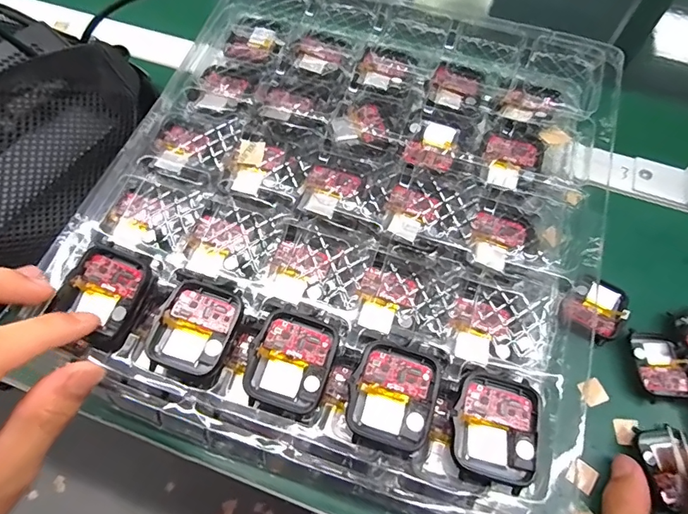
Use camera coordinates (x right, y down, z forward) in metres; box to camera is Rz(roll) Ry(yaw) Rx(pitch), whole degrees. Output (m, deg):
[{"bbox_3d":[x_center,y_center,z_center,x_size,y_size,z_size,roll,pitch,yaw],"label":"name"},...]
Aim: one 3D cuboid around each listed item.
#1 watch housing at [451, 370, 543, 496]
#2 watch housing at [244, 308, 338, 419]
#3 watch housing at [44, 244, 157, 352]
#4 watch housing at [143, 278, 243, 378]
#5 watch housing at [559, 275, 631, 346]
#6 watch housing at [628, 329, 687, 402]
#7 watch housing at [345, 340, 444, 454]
[{"bbox_3d":[0.067,0.076,0.197,0.036,0.008,0.046,15,61,7],"label":"watch housing"},{"bbox_3d":[-0.025,0.050,0.212,0.037,0.016,0.043,17,62,8],"label":"watch housing"},{"bbox_3d":[-0.119,0.019,0.222,0.042,0.011,0.044,24,63,12],"label":"watch housing"},{"bbox_3d":[-0.072,0.034,0.217,0.037,0.007,0.043,17,62,8],"label":"watch housing"},{"bbox_3d":[0.176,0.035,0.311,0.039,0.011,0.045,37,66,18],"label":"watch housing"},{"bbox_3d":[0.208,0.070,0.290,0.035,0.005,0.043,-1,61,-2],"label":"watch housing"},{"bbox_3d":[0.023,0.065,0.206,0.038,0.018,0.042,18,62,8],"label":"watch housing"}]

